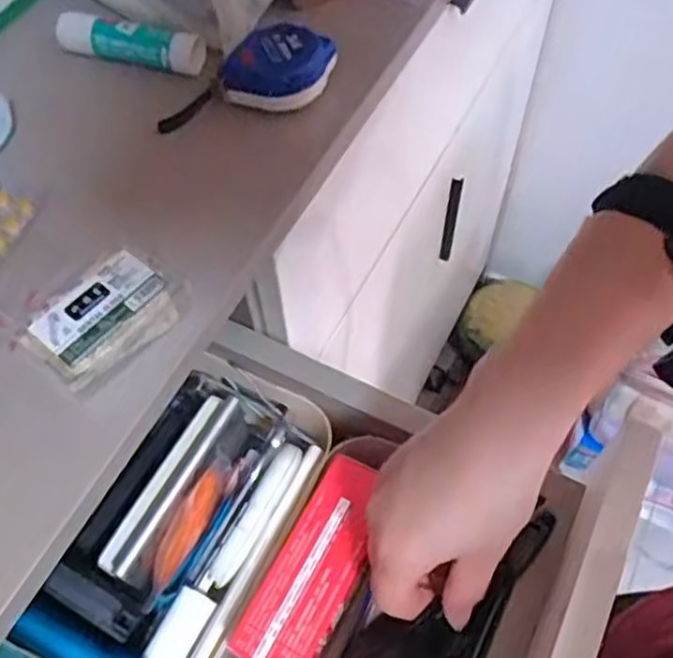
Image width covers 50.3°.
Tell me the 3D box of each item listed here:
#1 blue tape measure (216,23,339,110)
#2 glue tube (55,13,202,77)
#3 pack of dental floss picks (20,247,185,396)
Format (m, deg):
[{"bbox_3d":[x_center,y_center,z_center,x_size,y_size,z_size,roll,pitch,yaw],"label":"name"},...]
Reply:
[{"bbox_3d":[-0.037,-0.160,0.441,0.066,0.031,0.041,10,60,8],"label":"blue tape measure"},{"bbox_3d":[-0.132,-0.182,0.459,0.099,0.025,0.019,16,61,11],"label":"glue tube"},{"bbox_3d":[-0.117,-0.005,0.362,0.048,0.021,0.071,34,66,20],"label":"pack of dental floss picks"}]

